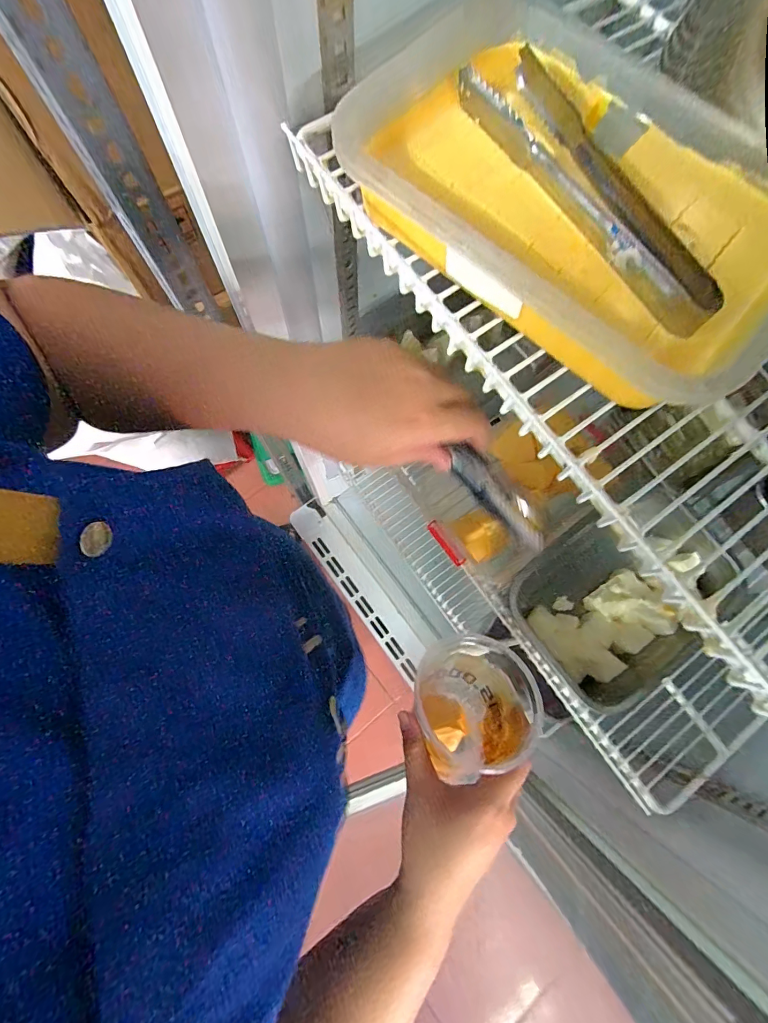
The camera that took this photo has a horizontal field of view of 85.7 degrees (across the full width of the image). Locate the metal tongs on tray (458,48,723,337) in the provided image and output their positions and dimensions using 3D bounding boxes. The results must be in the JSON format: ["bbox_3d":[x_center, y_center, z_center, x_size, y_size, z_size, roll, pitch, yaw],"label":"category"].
[{"bbox_3d":[0.107,-0.173,0.214,0.044,0.017,0.188,-27,78,-8],"label":"metal tongs on tray"}]

